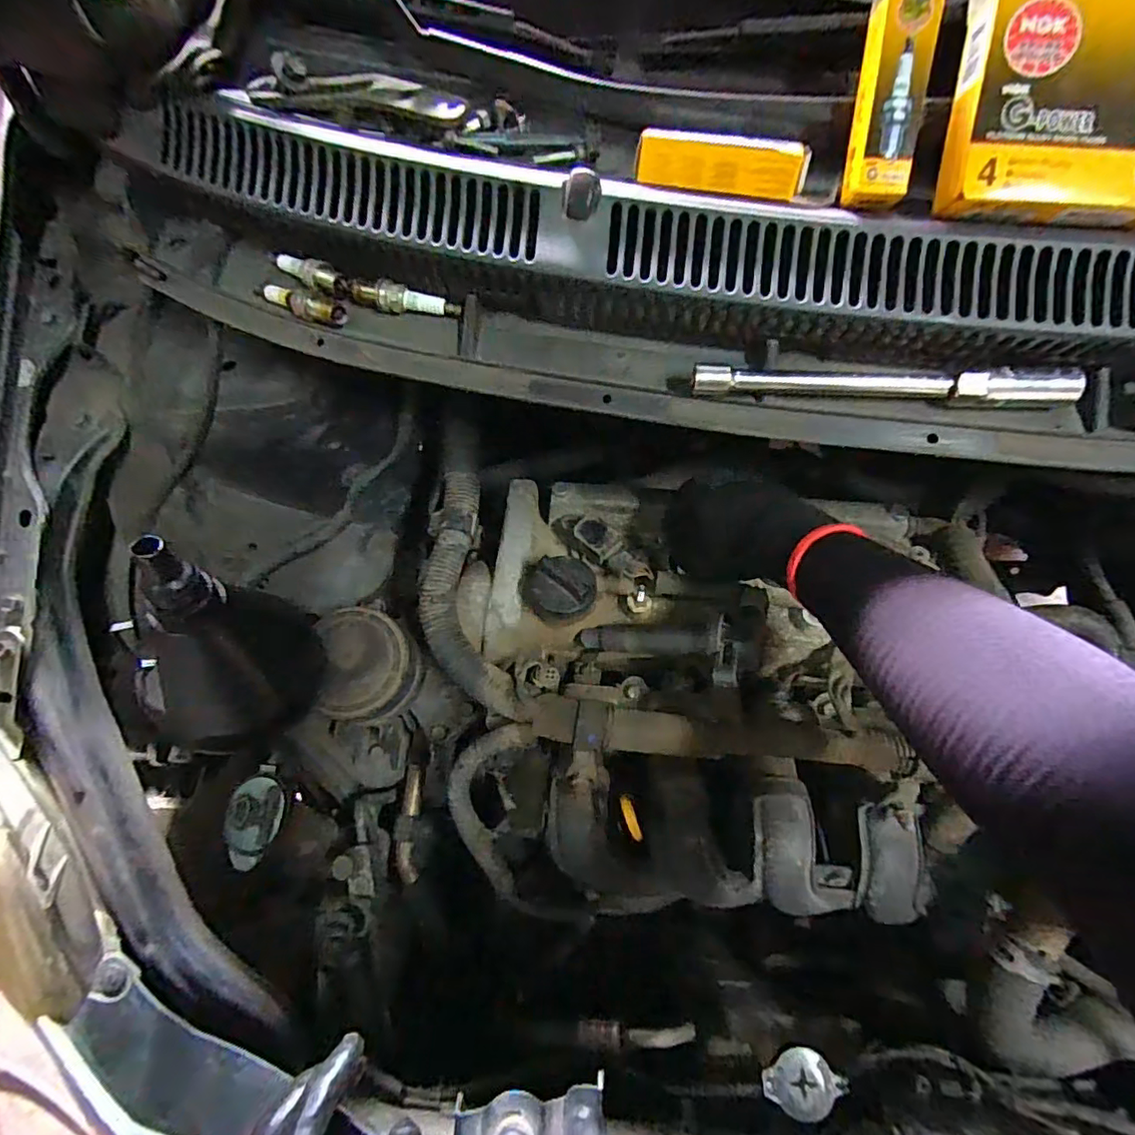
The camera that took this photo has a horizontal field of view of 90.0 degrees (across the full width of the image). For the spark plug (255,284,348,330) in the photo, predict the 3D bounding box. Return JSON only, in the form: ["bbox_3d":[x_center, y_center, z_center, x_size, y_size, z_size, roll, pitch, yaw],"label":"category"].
[{"bbox_3d":[-0.171,-0.168,0.361,0.068,0.012,0.016,25,75,6],"label":"spark plug"}]

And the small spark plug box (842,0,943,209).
[{"bbox_3d":[0.160,-0.235,0.280,0.025,0.021,0.101,3,104,0],"label":"small spark plug box"}]

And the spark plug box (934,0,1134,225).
[{"bbox_3d":[0.247,-0.234,0.274,0.106,0.031,0.122,8,104,4],"label":"spark plug box"}]

